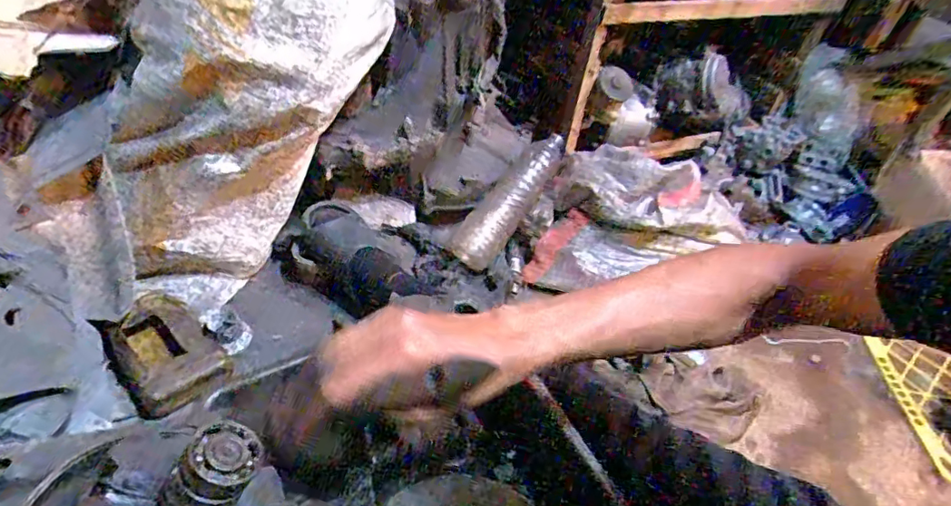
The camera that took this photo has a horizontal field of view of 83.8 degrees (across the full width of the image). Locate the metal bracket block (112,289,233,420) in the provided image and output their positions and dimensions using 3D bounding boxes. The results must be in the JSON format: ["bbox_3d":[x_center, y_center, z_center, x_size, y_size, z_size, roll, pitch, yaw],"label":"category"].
[{"bbox_3d":[-0.471,0.147,0.809,0.187,0.038,0.126,44,47,19],"label":"metal bracket block"}]

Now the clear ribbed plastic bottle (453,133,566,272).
[{"bbox_3d":[0.066,-0.116,1.030,0.092,0.071,0.315,34,81,24],"label":"clear ribbed plastic bottle"}]

